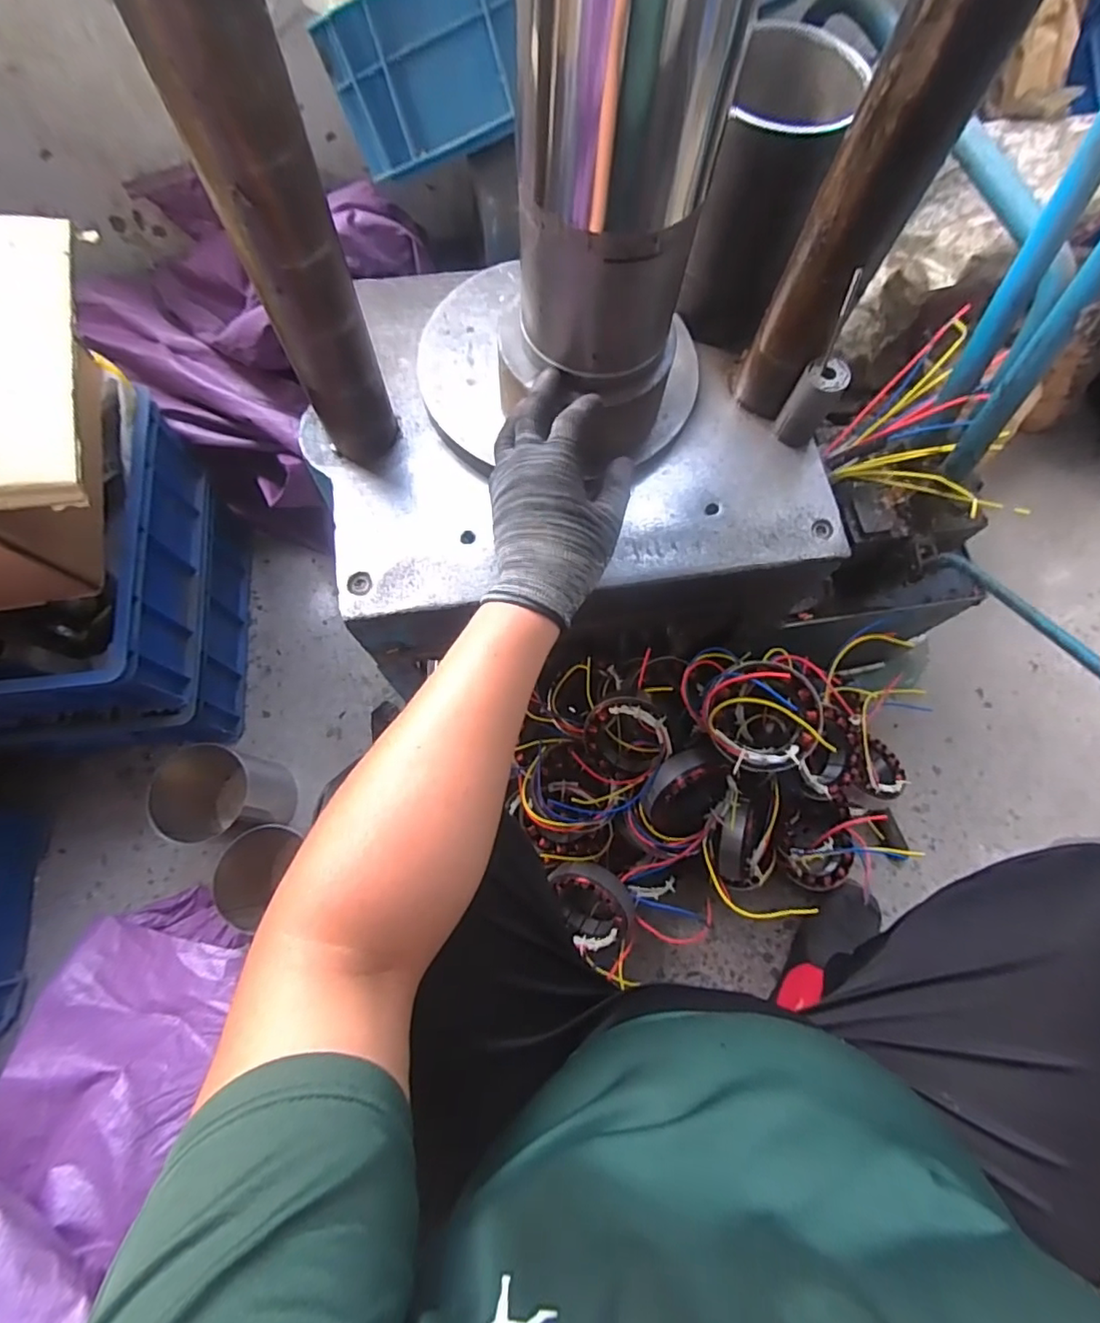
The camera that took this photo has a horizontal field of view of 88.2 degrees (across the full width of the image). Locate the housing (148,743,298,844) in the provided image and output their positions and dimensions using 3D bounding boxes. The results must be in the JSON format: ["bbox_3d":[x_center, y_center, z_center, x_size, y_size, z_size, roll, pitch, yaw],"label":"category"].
[{"bbox_3d":[-0.443,0.180,0.783,0.144,0.129,0.122,1,72,-2],"label":"housing"}]

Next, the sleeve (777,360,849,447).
[{"bbox_3d":[0.236,-0.232,0.516,0.036,0.077,0.031,35,74,9],"label":"sleeve"}]

